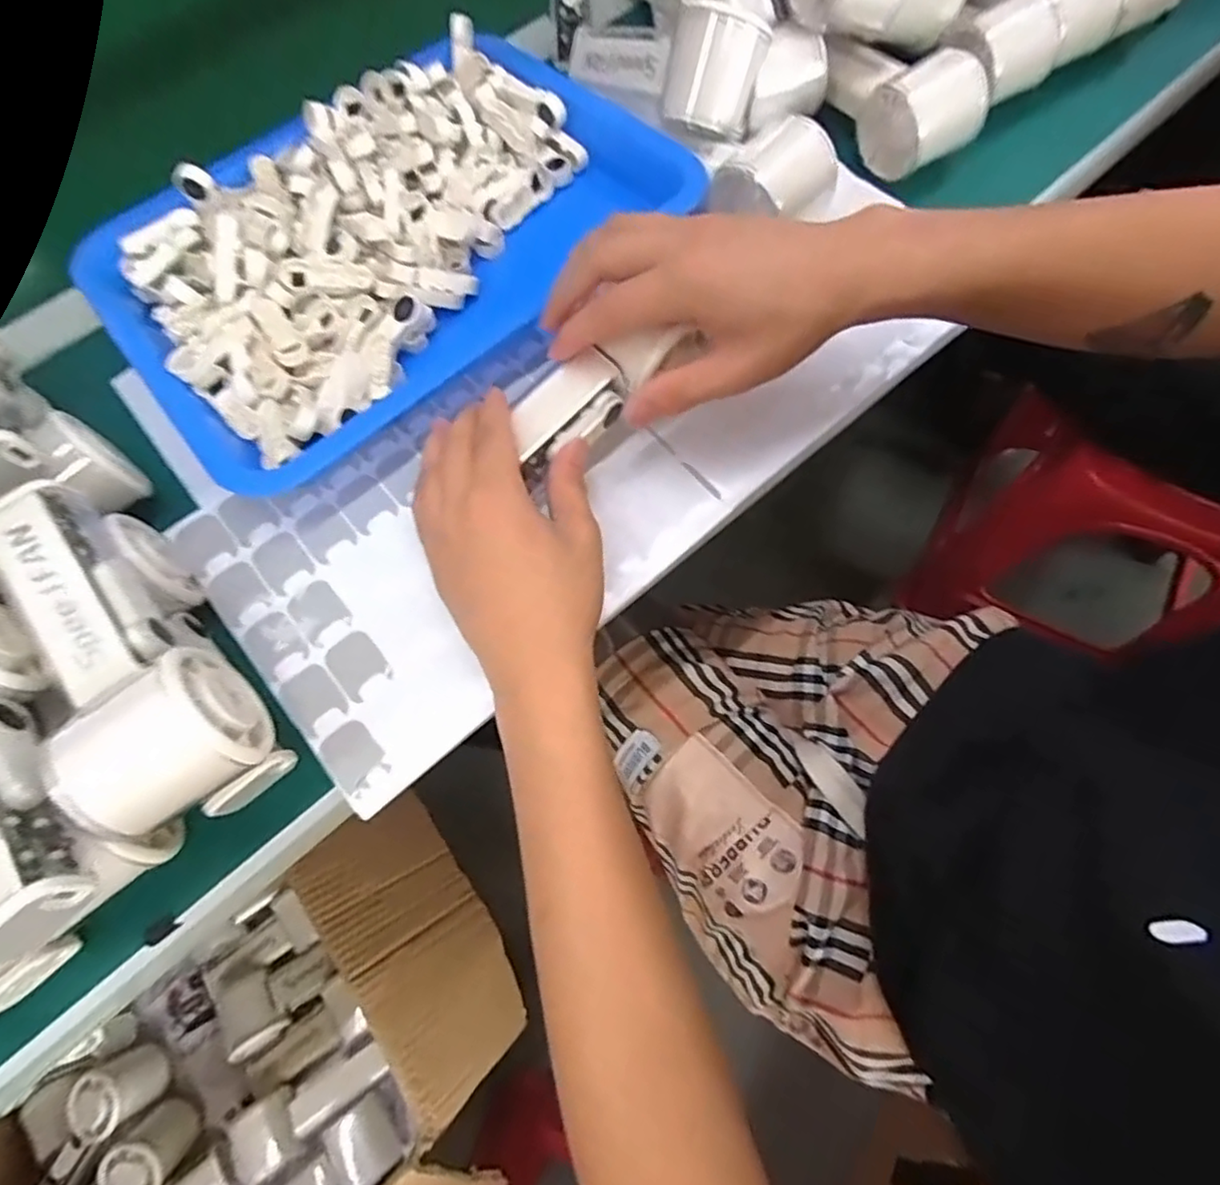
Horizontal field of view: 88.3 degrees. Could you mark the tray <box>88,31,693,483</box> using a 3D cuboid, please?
[{"bbox_3d":[-0.139,-0.224,0.396,0.331,0.044,0.250,-39,73,-12],"label":"tray"}]

